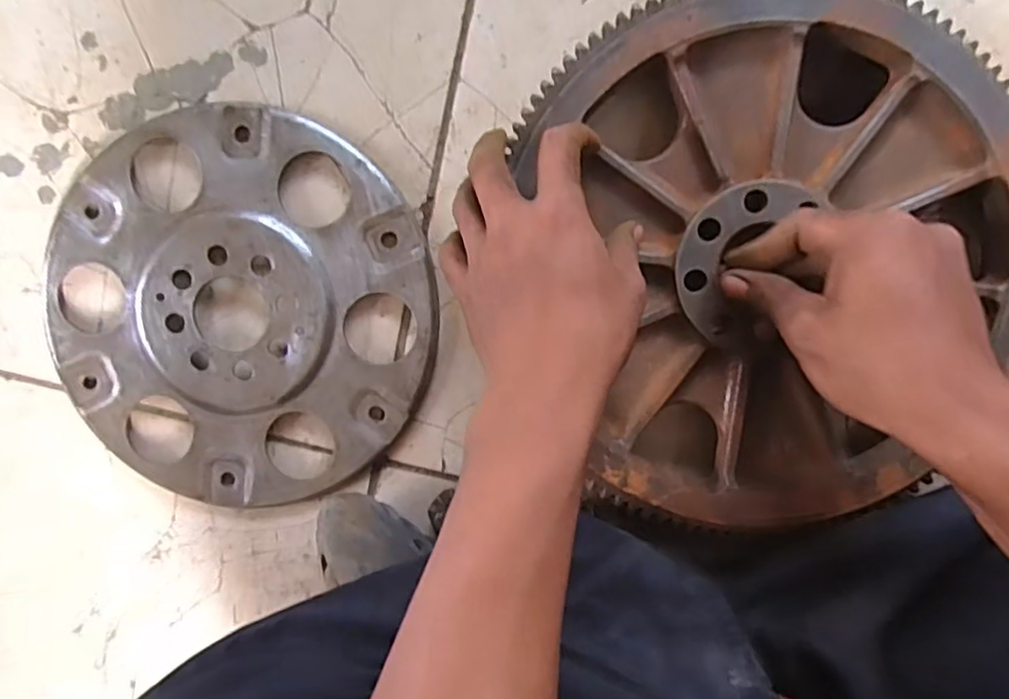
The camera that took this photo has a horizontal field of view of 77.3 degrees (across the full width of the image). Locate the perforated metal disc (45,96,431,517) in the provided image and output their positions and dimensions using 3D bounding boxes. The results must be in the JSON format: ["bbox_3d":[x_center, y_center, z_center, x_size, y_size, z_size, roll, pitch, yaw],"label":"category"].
[{"bbox_3d":[-0.176,-0.024,0.422,0.256,0.013,0.257,0,98,3],"label":"perforated metal disc"}]

